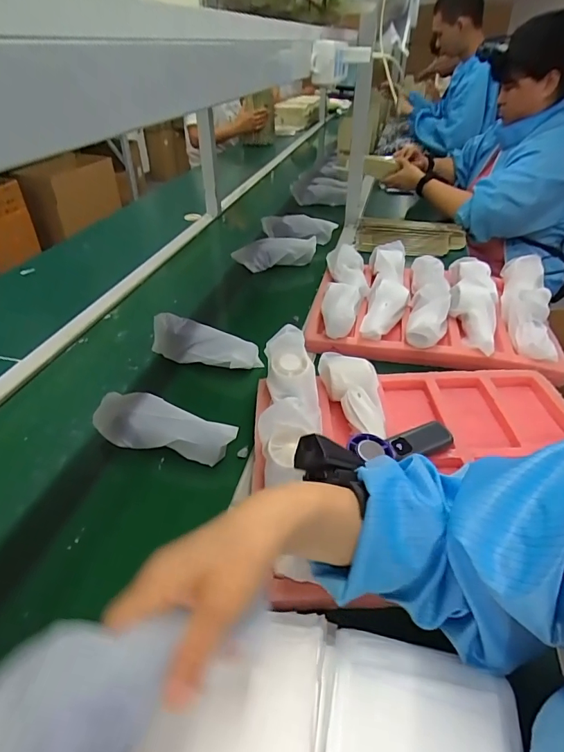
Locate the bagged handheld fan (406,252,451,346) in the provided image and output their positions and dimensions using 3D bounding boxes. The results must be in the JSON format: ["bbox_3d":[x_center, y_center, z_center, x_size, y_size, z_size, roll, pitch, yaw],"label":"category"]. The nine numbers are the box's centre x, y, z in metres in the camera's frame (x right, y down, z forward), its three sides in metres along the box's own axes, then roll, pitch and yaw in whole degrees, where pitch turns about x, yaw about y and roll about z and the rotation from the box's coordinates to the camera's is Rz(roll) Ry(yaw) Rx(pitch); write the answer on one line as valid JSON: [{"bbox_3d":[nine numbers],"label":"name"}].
[{"bbox_3d":[0.276,-0.143,0.826,0.070,0.056,0.278,10,38,12],"label":"bagged handheld fan"}]

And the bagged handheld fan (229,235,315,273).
[{"bbox_3d":[-0.017,-0.294,1.051,0.193,0.068,0.053,-7,38,-10],"label":"bagged handheld fan"}]

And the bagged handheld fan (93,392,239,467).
[{"bbox_3d":[-0.157,0.068,0.577,0.196,0.049,0.062,13,39,15],"label":"bagged handheld fan"}]

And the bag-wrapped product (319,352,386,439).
[{"bbox_3d":[0.104,0.020,0.612,0.065,0.043,0.160,-14,53,-16],"label":"bag-wrapped product"}]

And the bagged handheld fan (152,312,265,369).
[{"bbox_3d":[-0.126,-0.055,0.732,0.186,0.069,0.054,13,39,15],"label":"bagged handheld fan"}]

